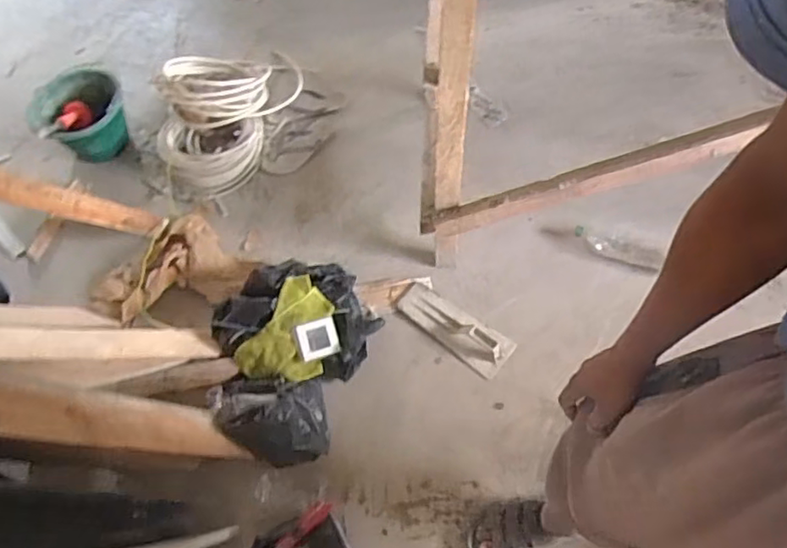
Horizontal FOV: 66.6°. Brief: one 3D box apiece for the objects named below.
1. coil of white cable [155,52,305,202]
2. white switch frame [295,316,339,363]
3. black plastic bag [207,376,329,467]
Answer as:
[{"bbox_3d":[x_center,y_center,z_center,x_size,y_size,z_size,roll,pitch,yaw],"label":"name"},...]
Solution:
[{"bbox_3d":[-0.501,-0.526,1.824,0.398,0.180,0.596,1,61,5],"label":"coil of white cable"},{"bbox_3d":[-0.181,0.151,1.427,0.091,0.013,0.097,-15,61,-4],"label":"white switch frame"},{"bbox_3d":[-0.281,0.319,1.348,0.270,0.142,0.196,2,61,6],"label":"black plastic bag"}]

